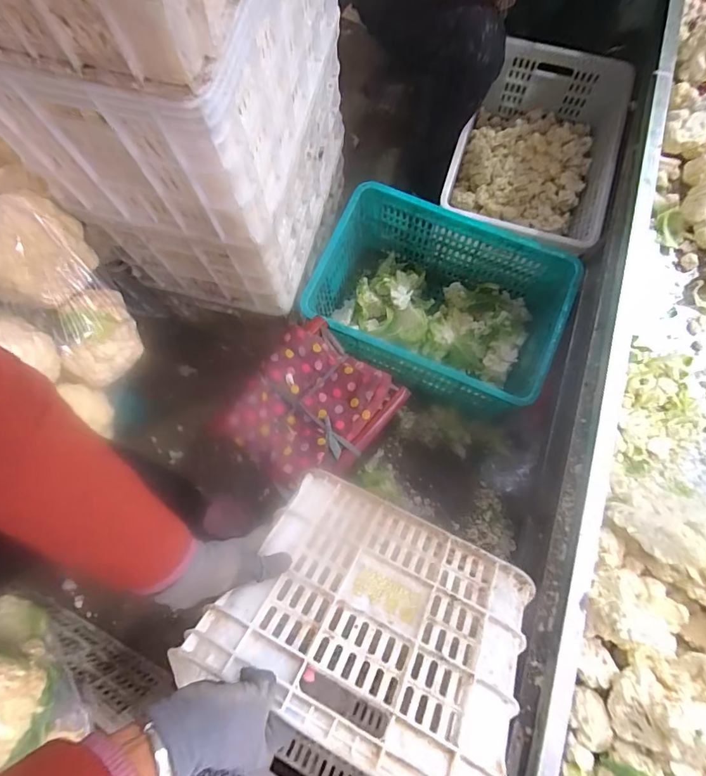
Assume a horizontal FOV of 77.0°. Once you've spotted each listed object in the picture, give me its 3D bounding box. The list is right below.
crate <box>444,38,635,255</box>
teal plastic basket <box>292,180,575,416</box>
[{"bbox_3d":[0.449,-0.571,1.119,0.350,0.185,0.550,19,77,6],"label":"crate"},{"bbox_3d":[0.195,-0.193,1.052,0.524,0.250,0.333,21,77,6],"label":"teal plastic basket"}]

